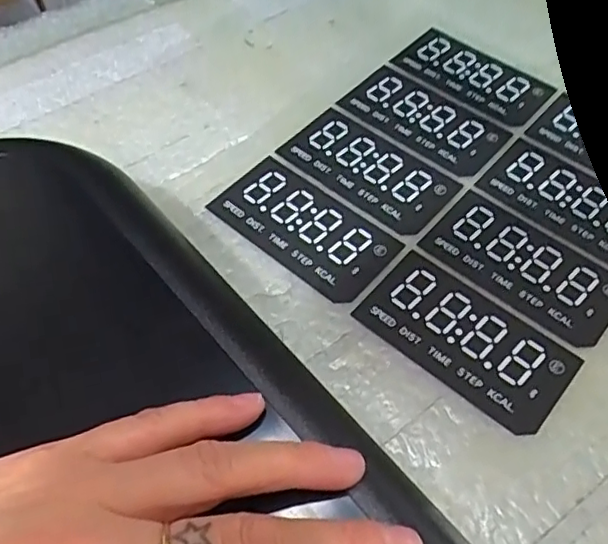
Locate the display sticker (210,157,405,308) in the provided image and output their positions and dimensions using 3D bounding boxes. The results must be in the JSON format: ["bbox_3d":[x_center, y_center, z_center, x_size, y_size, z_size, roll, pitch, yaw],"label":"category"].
[{"bbox_3d":[0.000,-0.024,0.310,0.090,0.004,0.048,37,63,22],"label":"display sticker"}]

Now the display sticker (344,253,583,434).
[{"bbox_3d":[0.072,0.028,0.275,0.090,0.004,0.048,37,63,22],"label":"display sticker"}]

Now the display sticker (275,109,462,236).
[{"bbox_3d":[0.035,-0.057,0.335,0.092,0.004,0.047,37,63,22],"label":"display sticker"}]

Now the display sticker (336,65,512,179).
[{"bbox_3d":[0.069,-0.089,0.357,0.091,0.004,0.047,36,63,22],"label":"display sticker"}]

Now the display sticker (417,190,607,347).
[{"bbox_3d":[0.107,-0.004,0.298,0.091,0.004,0.049,37,63,22],"label":"display sticker"}]

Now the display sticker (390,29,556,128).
[{"bbox_3d":[0.105,-0.122,0.381,0.092,0.004,0.047,36,63,21],"label":"display sticker"}]

